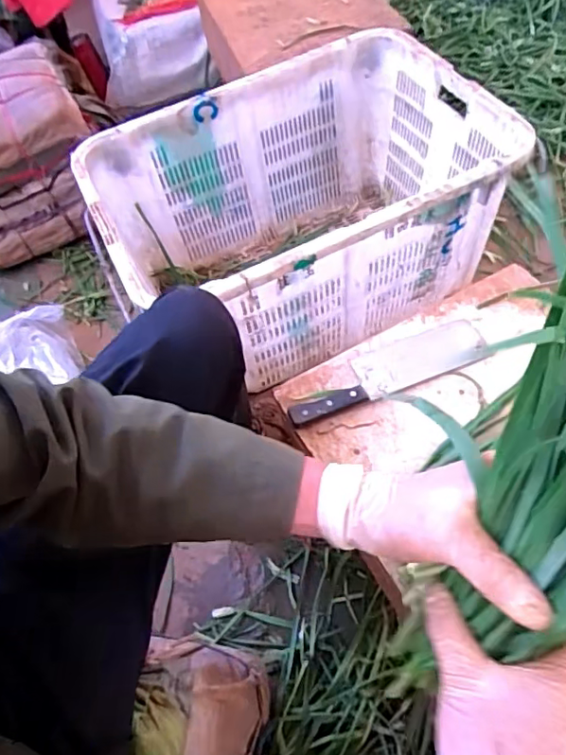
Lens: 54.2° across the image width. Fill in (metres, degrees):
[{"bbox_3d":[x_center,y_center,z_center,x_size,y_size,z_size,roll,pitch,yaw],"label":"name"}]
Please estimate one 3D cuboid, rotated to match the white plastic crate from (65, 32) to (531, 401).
[{"bbox_3d":[0.031,-0.289,1.066,0.677,0.362,0.483,-27,58,-9],"label":"white plastic crate"}]

